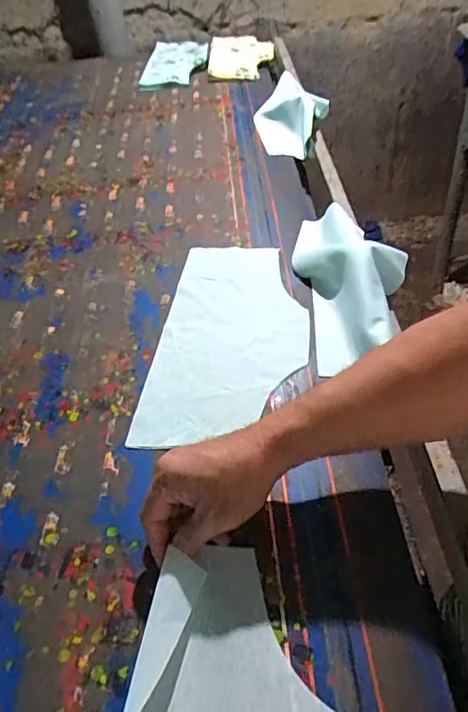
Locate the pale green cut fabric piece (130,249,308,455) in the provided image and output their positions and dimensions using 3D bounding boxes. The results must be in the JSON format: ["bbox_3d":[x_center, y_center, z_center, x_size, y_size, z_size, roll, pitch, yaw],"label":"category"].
[{"bbox_3d":[0.000,-0.031,0.640,0.177,0.009,0.339,3,48,10],"label":"pale green cut fabric piece"}]

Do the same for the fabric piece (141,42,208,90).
[{"bbox_3d":[-0.150,-0.765,1.341,0.158,0.018,0.259,-2,52,7],"label":"fabric piece"}]

